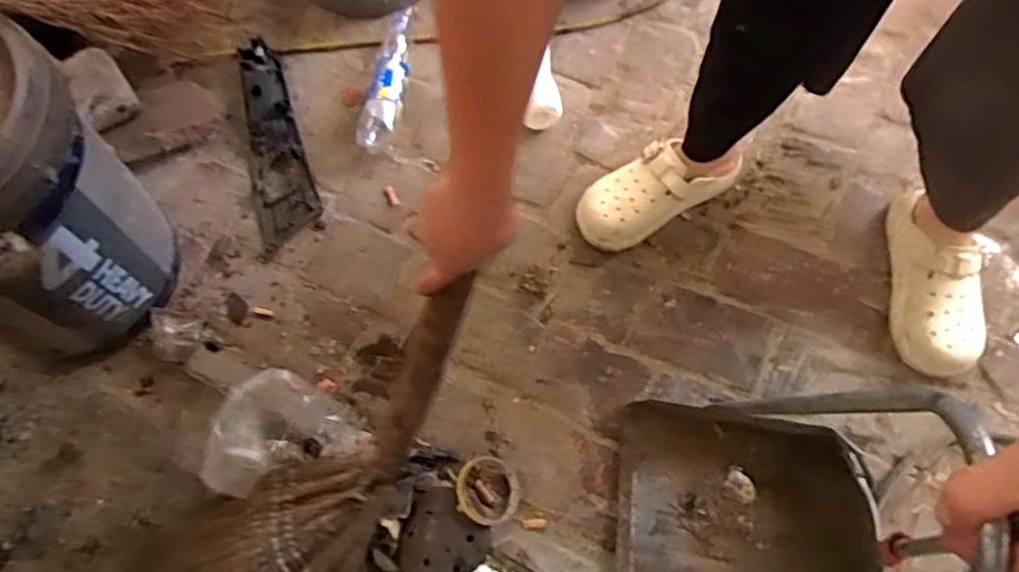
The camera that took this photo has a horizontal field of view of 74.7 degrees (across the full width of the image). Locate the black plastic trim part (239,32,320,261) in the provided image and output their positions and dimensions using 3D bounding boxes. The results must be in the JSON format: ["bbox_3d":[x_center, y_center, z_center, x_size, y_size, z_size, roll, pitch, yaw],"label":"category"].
[{"bbox_3d":[-0.352,-0.217,1.006,0.085,0.025,0.335,-11,79,-7],"label":"black plastic trim part"}]

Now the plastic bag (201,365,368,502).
[{"bbox_3d":[-0.284,0.174,0.813,0.161,0.108,0.107,-26,70,-9],"label":"plastic bag"}]

